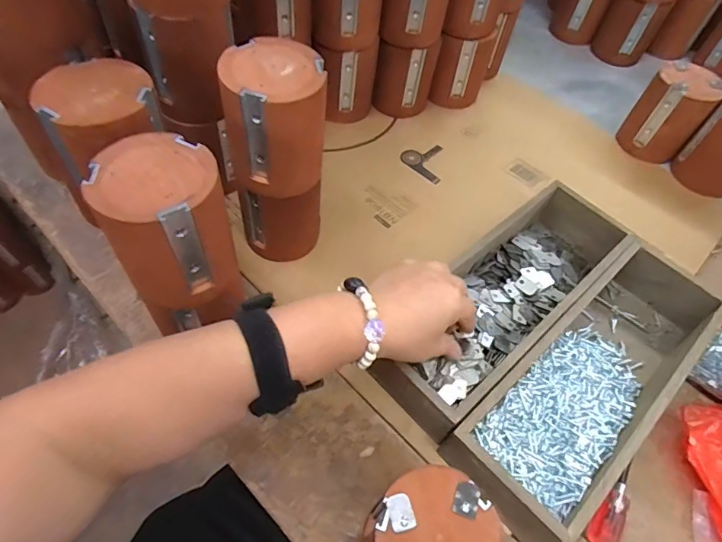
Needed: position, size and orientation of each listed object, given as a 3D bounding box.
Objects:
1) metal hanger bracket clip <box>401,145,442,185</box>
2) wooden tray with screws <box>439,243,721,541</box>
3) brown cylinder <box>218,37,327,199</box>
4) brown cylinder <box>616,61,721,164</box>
[{"bbox_3d":[0.090,-0.148,0.600,0.061,0.004,0.062,34,60,16],"label":"metal hanger bracket clip"},{"bbox_3d":[0.194,0.096,0.396,0.293,0.073,0.100,-36,67,-25],"label":"wooden tray with screws"},{"bbox_3d":[-0.067,-0.119,0.368,0.076,0.099,0.070,0,57,-5],"label":"brown cylinder"},{"bbox_3d":[0.387,-0.198,0.582,0.075,0.101,0.068,32,60,15],"label":"brown cylinder"}]

